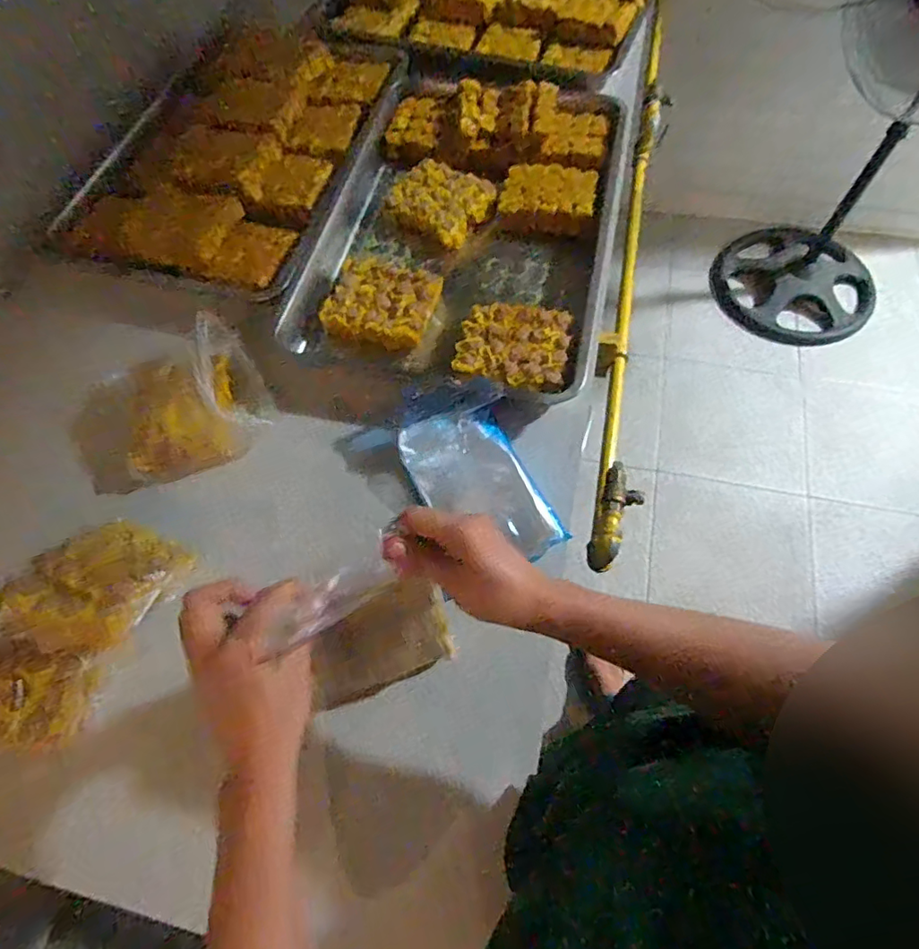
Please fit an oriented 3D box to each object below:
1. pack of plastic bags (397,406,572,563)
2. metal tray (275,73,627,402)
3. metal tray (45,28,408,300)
[{"bbox_3d":[0.019,0.010,0.607,0.114,0.033,0.196,-25,65,-9],"label":"pack of plastic bags"},{"bbox_3d":[0.016,-0.363,0.779,0.394,0.064,0.578,12,65,9],"label":"metal tray"},{"bbox_3d":[-0.338,-0.537,0.851,0.351,0.026,0.603,14,66,10],"label":"metal tray"}]

